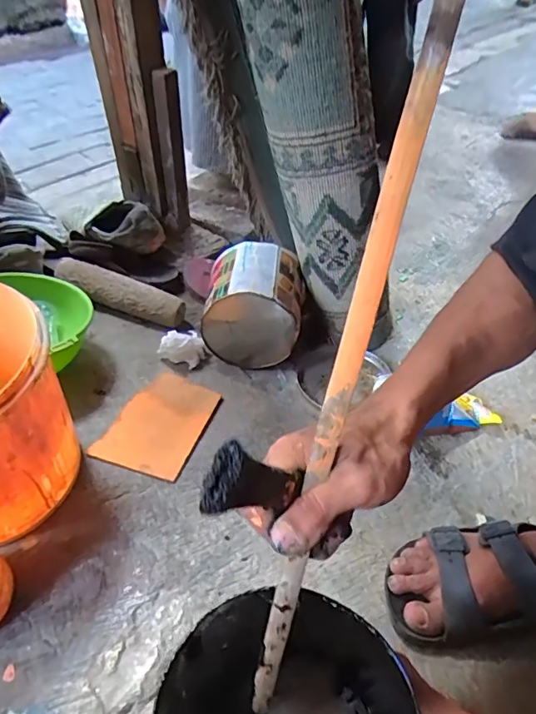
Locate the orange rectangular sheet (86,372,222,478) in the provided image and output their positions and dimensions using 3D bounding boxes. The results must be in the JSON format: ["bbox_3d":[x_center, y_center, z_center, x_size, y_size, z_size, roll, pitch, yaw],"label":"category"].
[{"bbox_3d":[-0.142,0.085,0.664,0.113,0.007,0.179,20,38,6],"label":"orange rectangular sheet"}]

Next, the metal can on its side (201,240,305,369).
[{"bbox_3d":[-0.024,-0.084,0.793,0.144,0.149,0.141,3,45,2],"label":"metal can on its side"}]

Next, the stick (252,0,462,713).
[{"bbox_3d":[0.040,0.028,0.280,0.014,0.425,0.008,16,14,14],"label":"stick"}]

